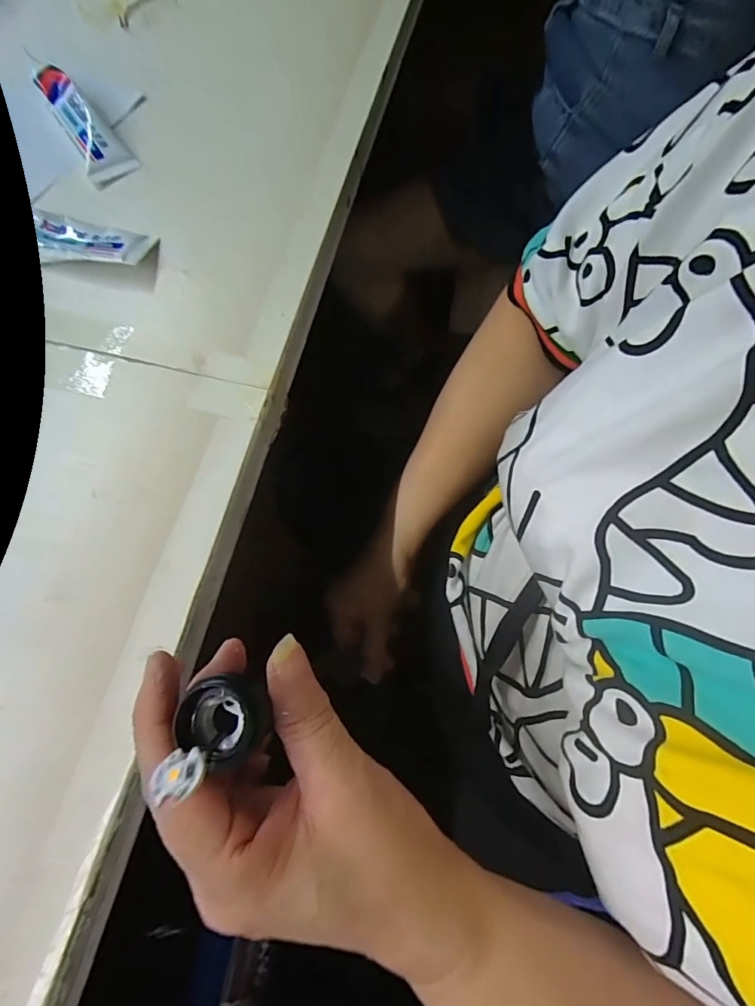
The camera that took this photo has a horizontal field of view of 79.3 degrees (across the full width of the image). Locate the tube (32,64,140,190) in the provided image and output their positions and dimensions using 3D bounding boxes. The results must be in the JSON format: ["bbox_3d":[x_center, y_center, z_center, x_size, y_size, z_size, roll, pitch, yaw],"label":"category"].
[{"bbox_3d":[-0.222,-0.284,0.341,0.035,0.012,0.097,-35,89,-11],"label":"tube"}]

